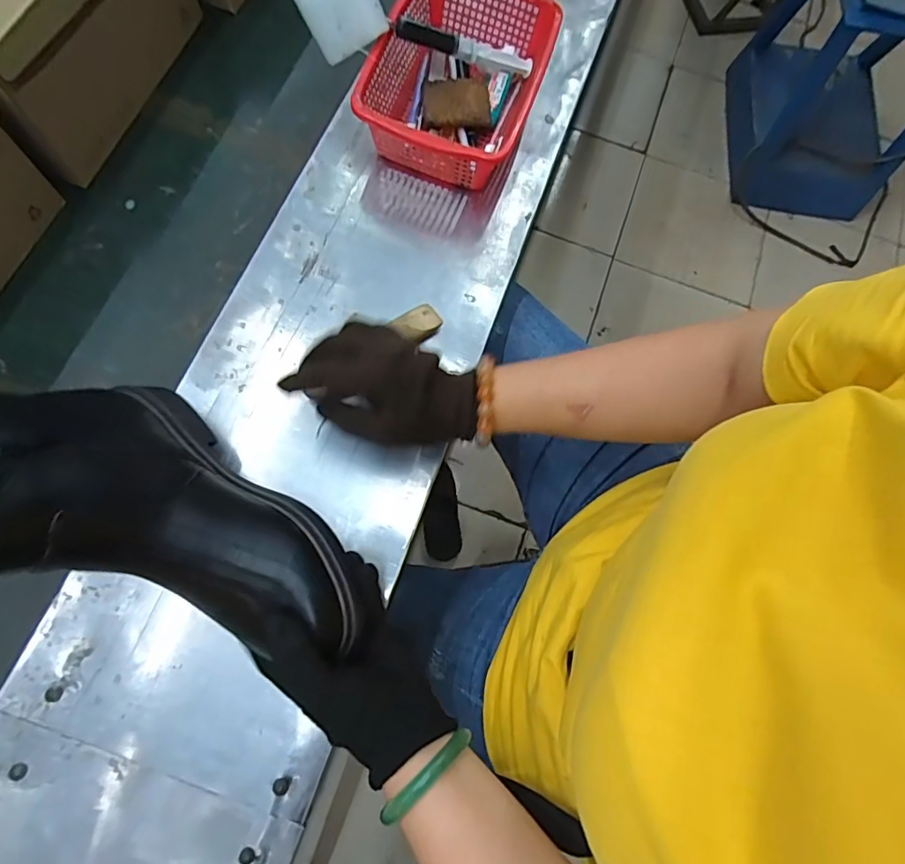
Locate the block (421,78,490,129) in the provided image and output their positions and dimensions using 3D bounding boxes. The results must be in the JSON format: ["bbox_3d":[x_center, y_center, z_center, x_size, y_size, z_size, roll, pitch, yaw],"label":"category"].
[{"bbox_3d":[0.003,-0.326,0.506,0.066,0.023,0.044,-1,69,-8],"label":"block"}]

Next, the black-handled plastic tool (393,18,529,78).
[{"bbox_3d":[0.014,-0.379,0.503,0.148,0.022,0.022,-5,71,-28],"label":"black-handled plastic tool"}]

